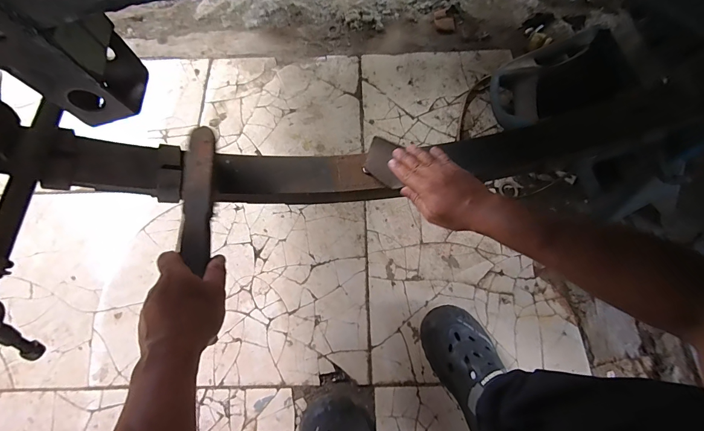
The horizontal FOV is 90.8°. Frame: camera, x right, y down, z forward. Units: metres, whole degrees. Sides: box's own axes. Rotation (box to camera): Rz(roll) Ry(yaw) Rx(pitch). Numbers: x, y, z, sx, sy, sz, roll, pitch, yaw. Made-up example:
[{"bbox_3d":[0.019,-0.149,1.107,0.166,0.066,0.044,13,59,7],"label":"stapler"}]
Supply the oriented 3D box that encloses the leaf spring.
[{"bbox_3d":[0.024,-0.082,0.477,0.734,0.170,0.081,-8,68,-3],"label":"leaf spring"}]

